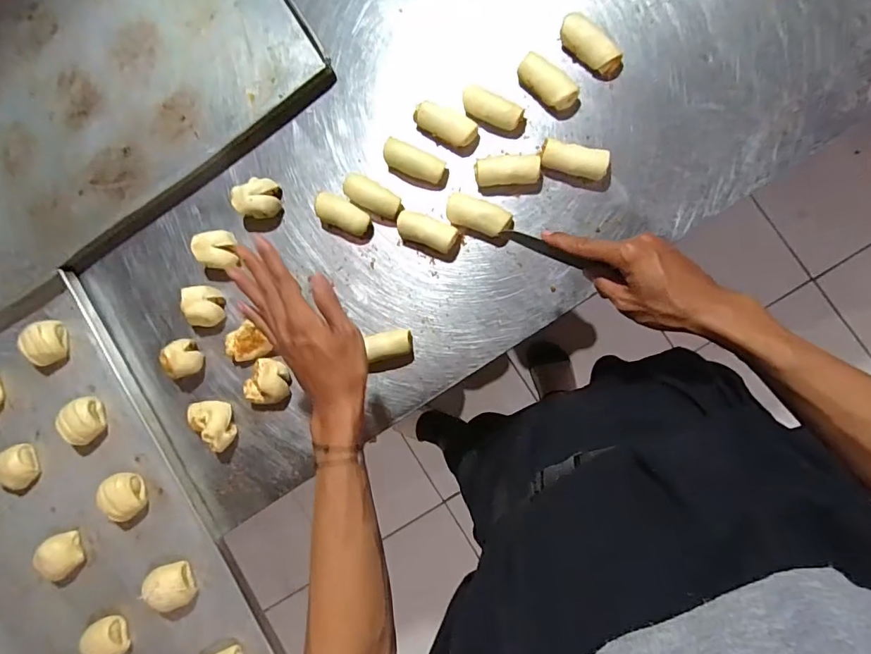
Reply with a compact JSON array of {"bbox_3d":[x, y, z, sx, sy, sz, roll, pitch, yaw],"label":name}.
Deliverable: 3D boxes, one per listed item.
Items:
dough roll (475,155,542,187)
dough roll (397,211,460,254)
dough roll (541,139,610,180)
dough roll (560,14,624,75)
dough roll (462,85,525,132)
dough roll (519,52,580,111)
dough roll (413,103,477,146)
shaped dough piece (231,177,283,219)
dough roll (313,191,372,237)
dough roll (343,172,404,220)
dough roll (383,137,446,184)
[{"bbox_3d":[0.092,-0.196,0.606,0.081,0.039,0.036,-4,88,9],"label":"dough roll"},{"bbox_3d":[-0.010,-0.122,0.625,0.081,0.030,0.034,21,92,9],"label":"dough roll"},{"bbox_3d":[0.172,-0.204,0.591,0.080,0.035,0.032,15,91,9],"label":"dough roll"},{"bbox_3d":[0.192,-0.351,0.596,0.088,0.034,0.030,42,95,8],"label":"dough roll"},{"bbox_3d":[0.071,-0.275,0.613,0.079,0.037,0.033,27,93,9],"label":"dough roll"},{"bbox_3d":[0.141,-0.306,0.602,0.036,0.027,0.082,-45,82,6],"label":"dough roll"},{"bbox_3d":[0.013,-0.261,0.625,0.084,0.031,0.034,26,93,9],"label":"dough roll"},{"bbox_3d":[-0.244,-0.181,0.656,0.049,0.050,0.055,2,89,9],"label":"shaped dough piece"},{"bbox_3d":[-0.127,-0.151,0.642,0.082,0.033,0.040,27,93,9],"label":"dough roll"},{"bbox_3d":[-0.083,-0.173,0.639,0.085,0.032,0.035,31,94,9],"label":"dough roll"},{"bbox_3d":[-0.028,-0.215,0.629,0.081,0.034,0.033,24,93,9],"label":"dough roll"}]

